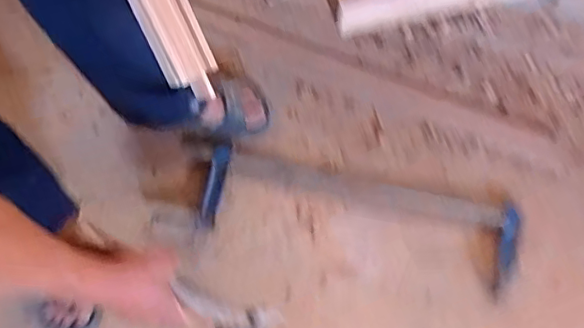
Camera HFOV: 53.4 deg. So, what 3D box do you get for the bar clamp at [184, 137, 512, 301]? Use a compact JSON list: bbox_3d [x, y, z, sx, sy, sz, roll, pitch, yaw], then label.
[{"bbox_3d":[0.083,0.083,1.017,0.581,0.022,0.160,11,65,5],"label":"bar clamp"}]

